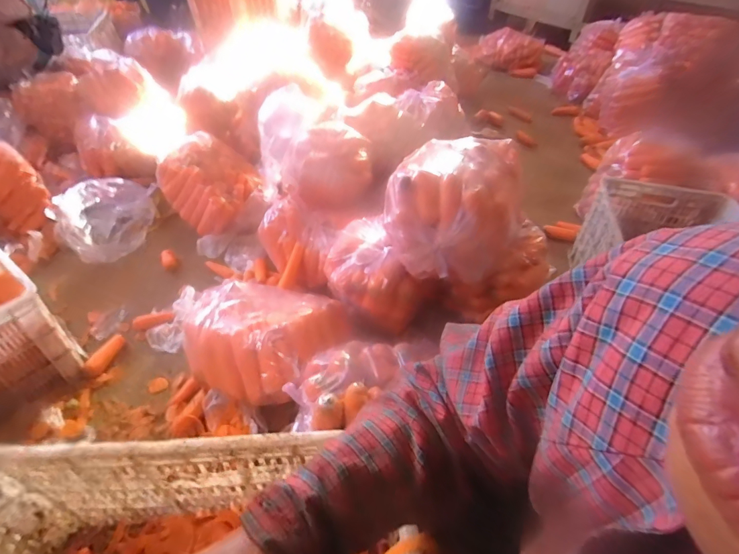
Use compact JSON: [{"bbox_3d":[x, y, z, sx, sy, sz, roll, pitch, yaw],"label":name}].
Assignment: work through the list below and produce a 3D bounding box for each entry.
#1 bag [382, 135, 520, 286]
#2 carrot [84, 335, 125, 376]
[{"bbox_3d":[0.171,-0.162,0.860,0.260,0.188,0.290,9,45,7],"label":"bag"},{"bbox_3d":[-0.614,0.180,0.951,0.029,0.037,0.099,16,46,14],"label":"carrot"}]

